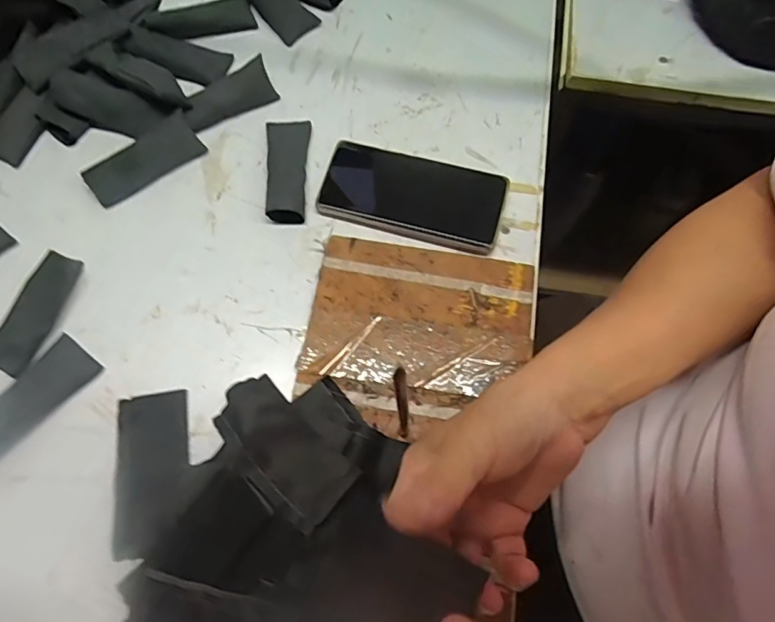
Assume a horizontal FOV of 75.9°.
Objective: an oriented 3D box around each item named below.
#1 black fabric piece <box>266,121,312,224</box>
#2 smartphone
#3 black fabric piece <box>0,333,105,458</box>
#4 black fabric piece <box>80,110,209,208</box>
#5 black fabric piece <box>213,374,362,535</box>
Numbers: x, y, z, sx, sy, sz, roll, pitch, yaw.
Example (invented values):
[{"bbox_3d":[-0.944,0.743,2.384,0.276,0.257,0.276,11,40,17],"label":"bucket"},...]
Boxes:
[{"bbox_3d":[-0.088,-0.129,0.444,0.037,0.020,0.106,-5,71,-1],"label":"black fabric piece"},{"bbox_3d":[0.022,-0.103,0.437,0.157,0.008,0.077,16,72,6],"label":"smartphone"},{"bbox_3d":[-0.278,0.068,0.382,0.042,0.017,0.105,37,76,12],"label":"black fabric piece"},{"bbox_3d":[-0.219,-0.135,0.450,0.102,0.007,0.040,-37,100,-8],"label":"black fabric piece"},{"bbox_3d":[-0.075,0.095,0.351,0.052,0.017,0.114,-44,62,-13],"label":"black fabric piece"}]

